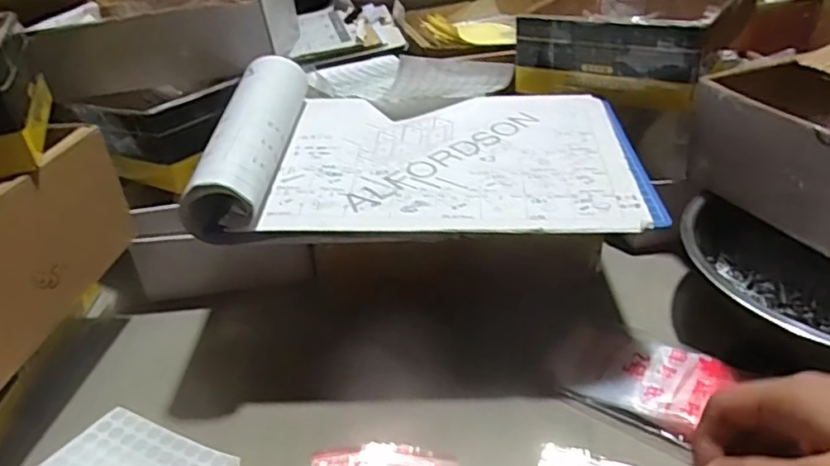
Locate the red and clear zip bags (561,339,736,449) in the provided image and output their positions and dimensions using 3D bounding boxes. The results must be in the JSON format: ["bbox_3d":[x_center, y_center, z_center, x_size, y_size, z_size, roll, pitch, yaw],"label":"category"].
[{"bbox_3d":[0.164,0.102,0.421,0.085,0.017,0.073,21,40,36],"label":"red and clear zip bags"}]

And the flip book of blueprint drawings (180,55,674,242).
[{"bbox_3d":[0.011,-0.077,0.473,0.318,0.061,0.219,-3,32,4],"label":"flip book of blueprint drawings"}]

